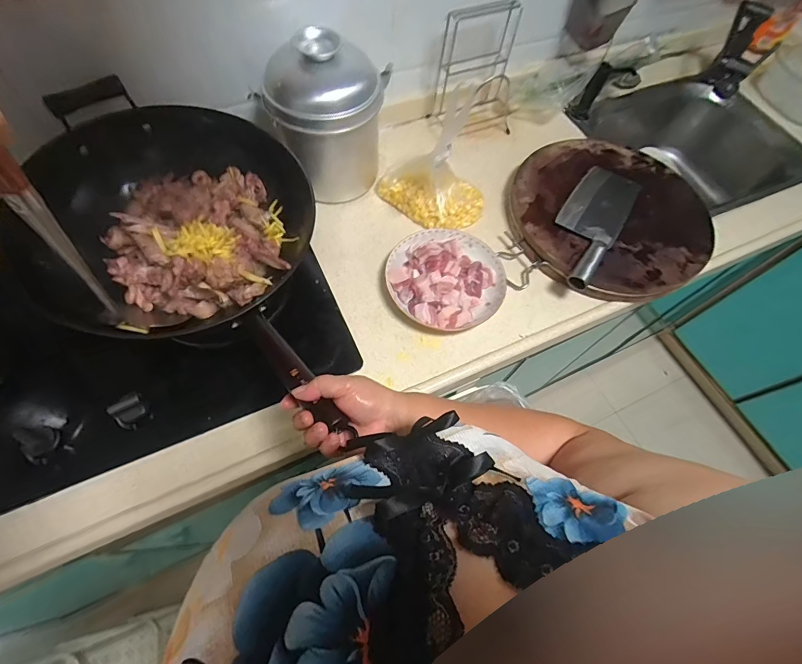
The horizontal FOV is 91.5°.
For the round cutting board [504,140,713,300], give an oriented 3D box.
[{"bbox_3d":[0.400,-0.241,0.751,0.366,0.037,0.372,1,66,-3],"label":"round cutting board"}]

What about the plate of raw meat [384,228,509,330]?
[{"bbox_3d":[0.077,-0.099,0.666,0.196,0.055,0.194,1,66,-3],"label":"plate of raw meat"}]

